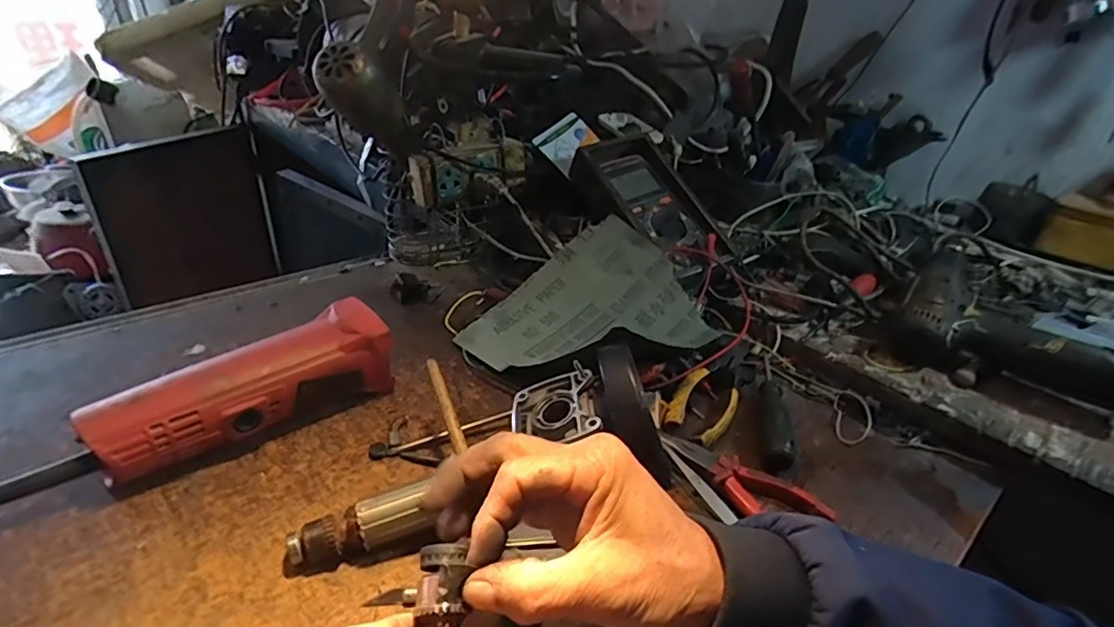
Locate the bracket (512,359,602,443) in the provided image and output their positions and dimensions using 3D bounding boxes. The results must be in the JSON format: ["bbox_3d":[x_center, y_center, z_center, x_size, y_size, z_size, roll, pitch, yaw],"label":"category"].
[{"bbox_3d":[-0.002,0.070,0.407,0.065,0.018,0.058,-20,34,13],"label":"bracket"}]

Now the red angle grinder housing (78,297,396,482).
[{"bbox_3d":[-0.220,0.056,0.409,0.194,0.060,0.063,-25,43,-38],"label":"red angle grinder housing"}]

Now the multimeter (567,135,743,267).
[{"bbox_3d":[0.107,-0.127,0.663,0.122,0.056,0.201,-13,65,-23],"label":"multimeter"}]

